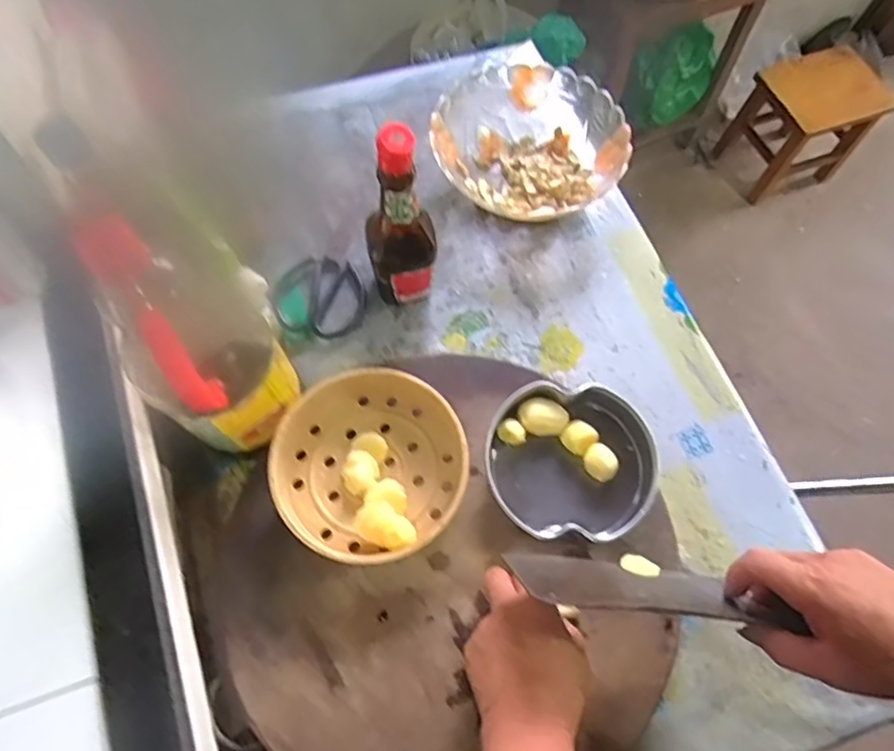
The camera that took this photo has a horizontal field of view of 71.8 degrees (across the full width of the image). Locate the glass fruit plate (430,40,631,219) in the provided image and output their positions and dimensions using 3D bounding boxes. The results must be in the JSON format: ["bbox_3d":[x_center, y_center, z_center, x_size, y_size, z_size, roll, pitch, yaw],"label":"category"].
[{"bbox_3d":[0.095,-0.267,0.722,0.200,0.071,0.211,1,67,-2],"label":"glass fruit plate"}]

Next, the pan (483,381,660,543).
[{"bbox_3d":[0.103,0.075,0.537,0.137,0.051,0.126,1,67,-2],"label":"pan"}]

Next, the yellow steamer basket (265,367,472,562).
[{"bbox_3d":[-0.064,0.076,0.525,0.155,0.047,0.156,1,67,-2],"label":"yellow steamer basket"}]

